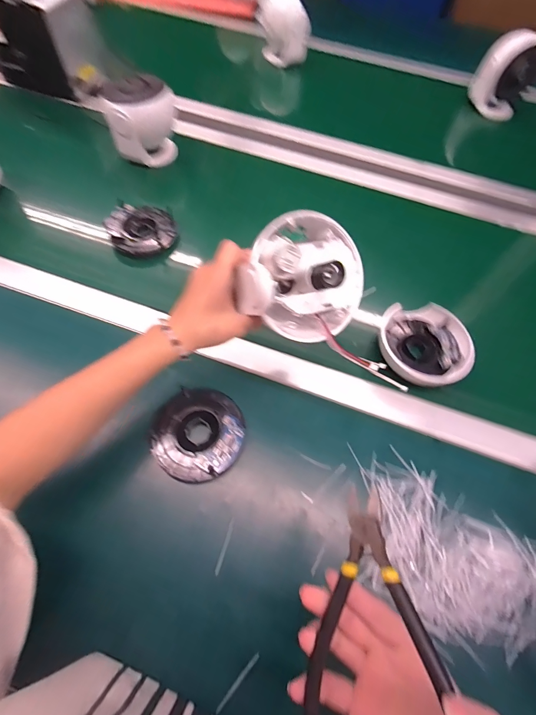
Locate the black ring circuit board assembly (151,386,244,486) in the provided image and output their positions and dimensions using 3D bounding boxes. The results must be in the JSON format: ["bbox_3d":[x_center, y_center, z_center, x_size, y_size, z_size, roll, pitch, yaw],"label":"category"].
[{"bbox_3d":[-0.079,0.084,0.376,0.105,0.026,0.101,2,62,-4],"label":"black ring circuit board assembly"}]

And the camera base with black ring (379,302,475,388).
[{"bbox_3d":[0.200,-0.014,0.440,0.109,0.042,0.114,2,62,-4],"label":"camera base with black ring"}]

